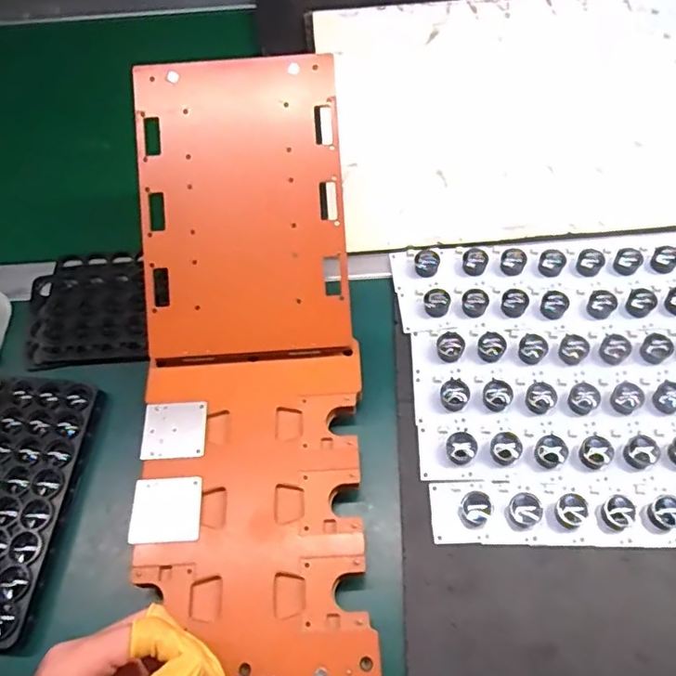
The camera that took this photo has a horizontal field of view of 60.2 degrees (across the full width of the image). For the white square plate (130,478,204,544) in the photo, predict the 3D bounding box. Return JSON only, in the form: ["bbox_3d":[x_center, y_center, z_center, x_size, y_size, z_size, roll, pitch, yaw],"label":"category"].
[{"bbox_3d":[-0.123,0.123,0.417,0.050,0.004,0.045,-3,61,2],"label":"white square plate"}]

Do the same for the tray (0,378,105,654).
[{"bbox_3d":[-0.256,0.124,0.442,0.096,0.022,0.194,4,61,7],"label":"tray"}]

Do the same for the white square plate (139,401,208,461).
[{"bbox_3d":[-0.124,0.070,0.445,0.046,0.008,0.044,-5,61,1],"label":"white square plate"}]

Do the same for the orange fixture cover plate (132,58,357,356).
[{"bbox_3d":[-0.074,-0.101,0.464,0.155,0.007,0.232,-4,89,-1],"label":"orange fixture cover plate"}]

